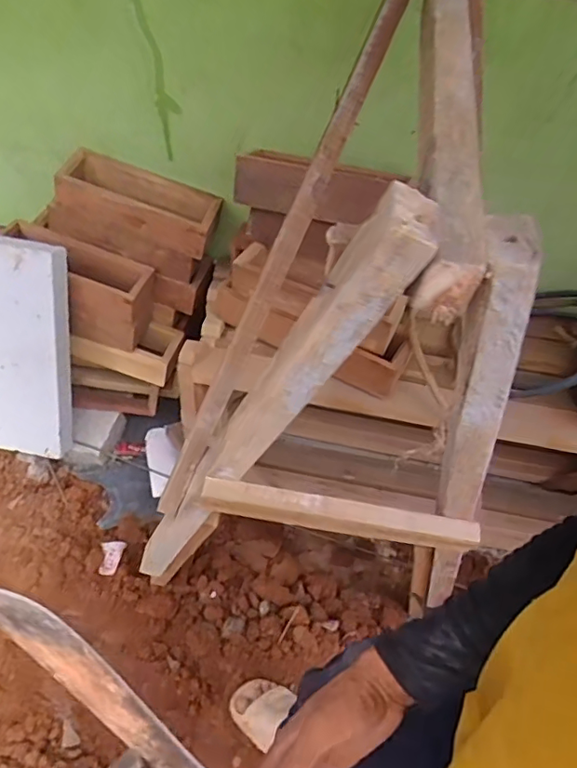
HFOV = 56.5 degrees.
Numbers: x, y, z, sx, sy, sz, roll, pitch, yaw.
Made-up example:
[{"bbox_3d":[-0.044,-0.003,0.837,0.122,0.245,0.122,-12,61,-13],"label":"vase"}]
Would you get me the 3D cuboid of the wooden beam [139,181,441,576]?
[{"bbox_3d":[-0.085,0.099,0.808,0.062,0.937,0.070,17,51,-18],"label":"wooden beam"}]

